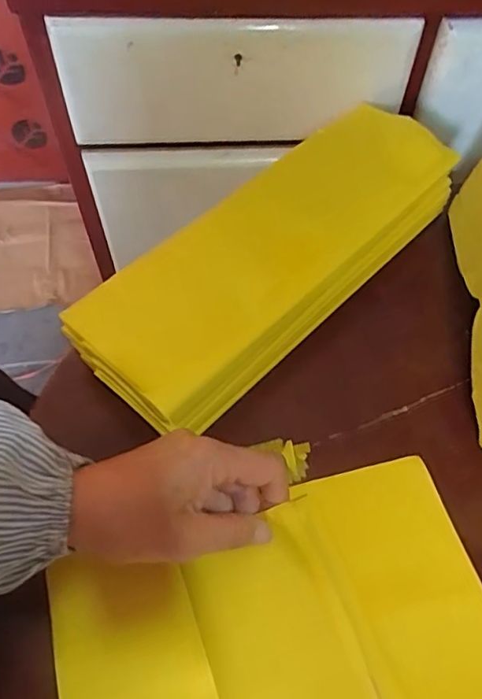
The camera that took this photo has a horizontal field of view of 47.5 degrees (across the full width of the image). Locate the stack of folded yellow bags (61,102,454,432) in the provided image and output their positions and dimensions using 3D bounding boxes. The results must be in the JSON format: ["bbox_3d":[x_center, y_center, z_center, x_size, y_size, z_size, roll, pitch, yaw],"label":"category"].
[{"bbox_3d":[0.034,-0.083,0.467,0.124,0.064,0.366,40,66,20],"label":"stack of folded yellow bags"}]

